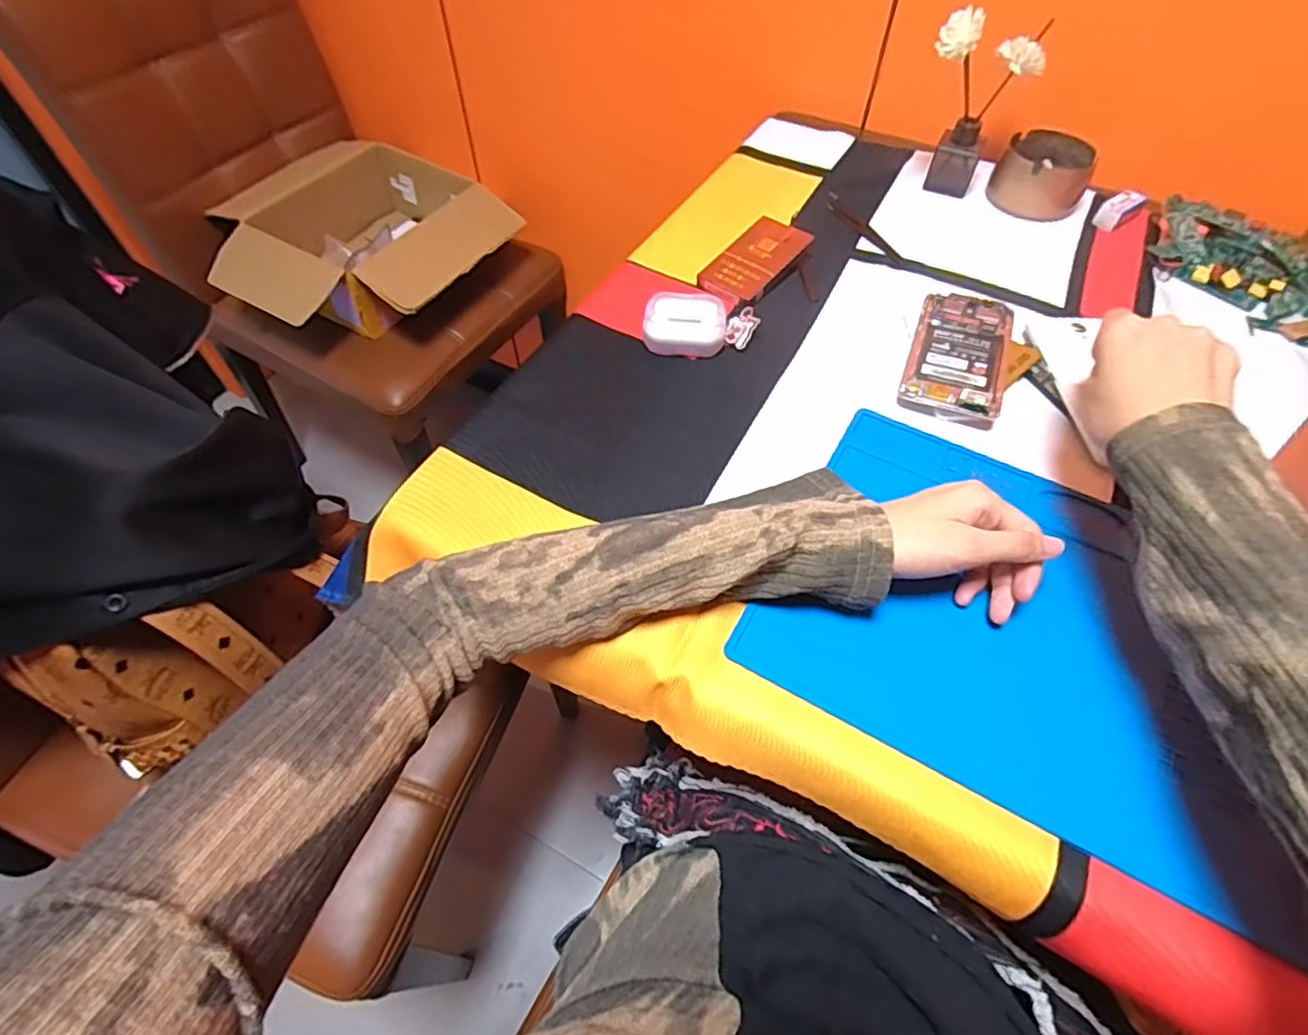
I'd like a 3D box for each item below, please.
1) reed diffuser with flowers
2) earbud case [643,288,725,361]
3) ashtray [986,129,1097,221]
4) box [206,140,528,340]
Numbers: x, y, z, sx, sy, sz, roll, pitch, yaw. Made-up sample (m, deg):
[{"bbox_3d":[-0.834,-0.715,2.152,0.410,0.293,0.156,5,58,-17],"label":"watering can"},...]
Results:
[{"bbox_3d":[0.308,-0.397,0.611,0.088,0.147,0.089,24,58,16],"label":"reed diffuser with flowers"},{"bbox_3d":[0.025,-0.156,0.513,0.062,0.030,0.049,2,55,2],"label":"earbud case"},{"bbox_3d":[0.391,-0.345,0.643,0.085,0.049,0.084,24,59,18],"label":"ashtray"},{"bbox_3d":[-0.442,-0.417,0.979,0.405,0.113,0.376,-36,61,-22],"label":"box"}]

